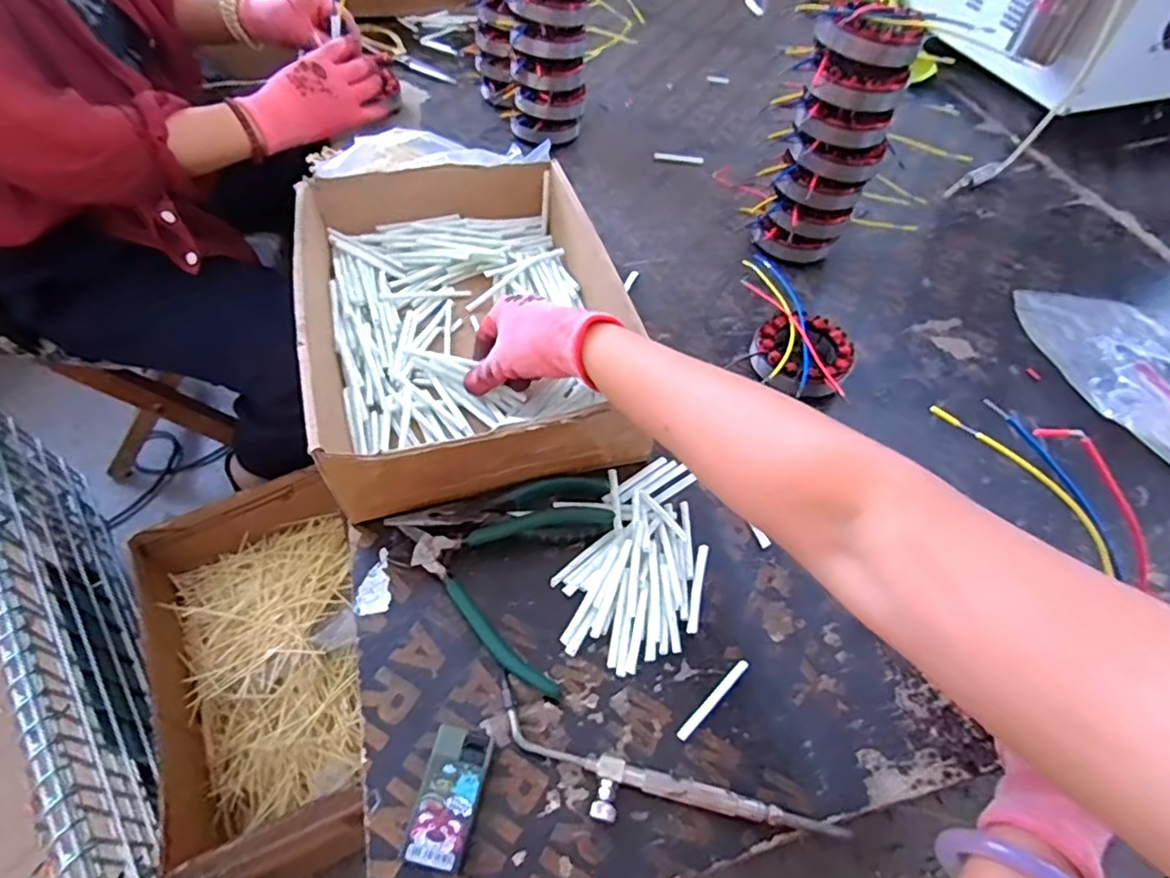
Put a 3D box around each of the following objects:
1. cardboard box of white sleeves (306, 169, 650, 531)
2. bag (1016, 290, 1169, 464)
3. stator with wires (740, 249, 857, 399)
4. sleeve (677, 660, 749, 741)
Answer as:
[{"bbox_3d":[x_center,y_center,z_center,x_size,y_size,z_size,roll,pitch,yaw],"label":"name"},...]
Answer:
[{"bbox_3d":[-0.101,-0.112,0.519,0.235,0.085,0.323,-10,56,-13],"label":"cardboard box of white sleeves"},{"bbox_3d":[0.526,-0.055,0.550,0.209,0.064,0.257,14,54,5],"label":"bag"},{"bbox_3d":[0.200,-0.102,0.582,0.087,0.037,0.184,7,54,-1],"label":"stator with wires"},{"bbox_3d":[0.082,0.164,0.388,0.066,0.004,0.007,-37,65,-27],"label":"sleeve"}]

